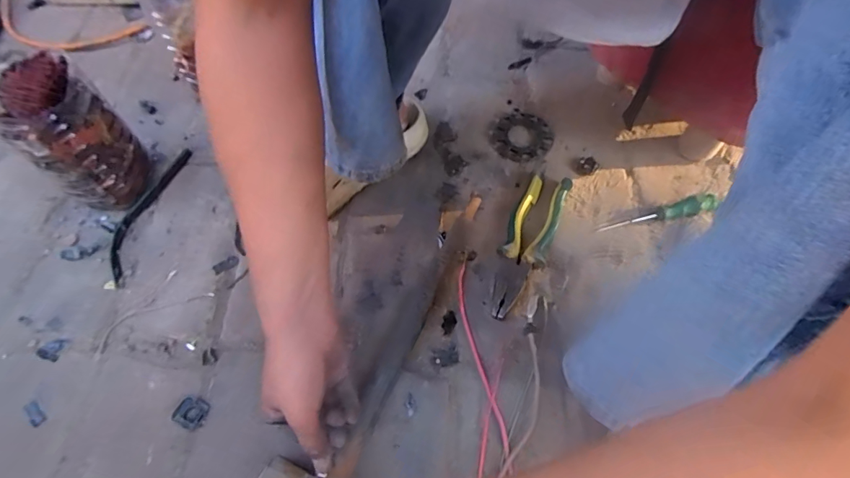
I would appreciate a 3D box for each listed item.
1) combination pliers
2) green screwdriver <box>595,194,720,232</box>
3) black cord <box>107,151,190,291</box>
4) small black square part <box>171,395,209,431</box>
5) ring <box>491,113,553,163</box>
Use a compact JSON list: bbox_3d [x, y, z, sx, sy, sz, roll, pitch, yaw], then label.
[{"bbox_3d":[0.114,0.005,0.502,0.050,0.021,0.186,21,65,11],"label":"combination pliers"},{"bbox_3d":[0.274,-0.030,0.518,0.144,0.021,0.017,-10,60,-4],"label":"green screwdriver"},{"bbox_3d":[-0.344,-0.037,0.539,0.039,0.015,0.196,8,63,6],"label":"black cord"},{"bbox_3d":[-0.222,0.165,0.422,0.028,0.009,0.026,14,64,8],"label":"small black square part"},{"bbox_3d":[0.128,-0.136,0.587,0.077,0.007,0.078,-1,63,1],"label":"ring"}]

